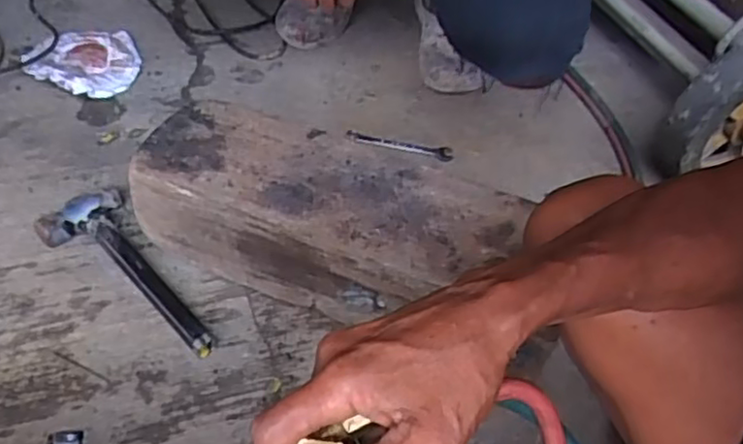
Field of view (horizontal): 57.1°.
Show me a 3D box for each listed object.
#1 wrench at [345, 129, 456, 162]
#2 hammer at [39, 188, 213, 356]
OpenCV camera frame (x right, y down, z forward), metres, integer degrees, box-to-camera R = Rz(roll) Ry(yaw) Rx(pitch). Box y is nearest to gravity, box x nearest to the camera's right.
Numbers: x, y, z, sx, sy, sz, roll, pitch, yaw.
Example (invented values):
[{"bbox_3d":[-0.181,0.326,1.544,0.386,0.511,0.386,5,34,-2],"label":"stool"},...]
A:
[{"bbox_3d":[0.041,-0.117,1.027,0.160,0.010,0.027,11,49,3],"label":"wrench"},{"bbox_3d":[-0.295,0.066,0.800,0.107,0.035,0.279,-27,57,-26],"label":"hammer"}]

